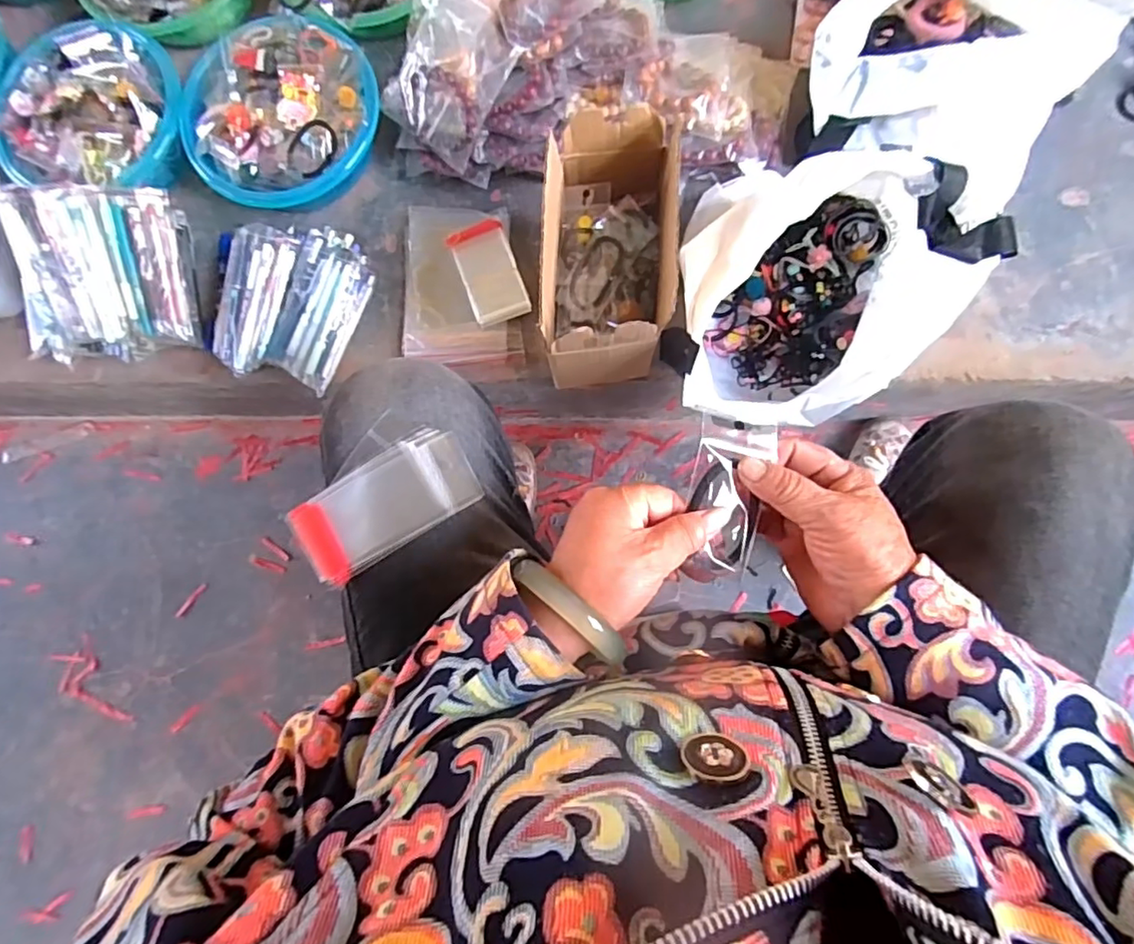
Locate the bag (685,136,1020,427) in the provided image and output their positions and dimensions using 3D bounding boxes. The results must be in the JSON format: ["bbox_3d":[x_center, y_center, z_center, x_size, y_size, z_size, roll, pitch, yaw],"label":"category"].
[{"bbox_3d":[0.239,-0.166,0.580,0.288,0.198,0.208,-25,80,1],"label":"bag"}]

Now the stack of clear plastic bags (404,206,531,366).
[{"bbox_3d":[-0.119,-0.218,0.695,0.139,0.019,0.187,0,81,4],"label":"stack of clear plastic bags"}]

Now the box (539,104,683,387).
[{"bbox_3d":[0.038,-0.211,0.588,0.103,0.153,0.213,1,81,5],"label":"box"}]

